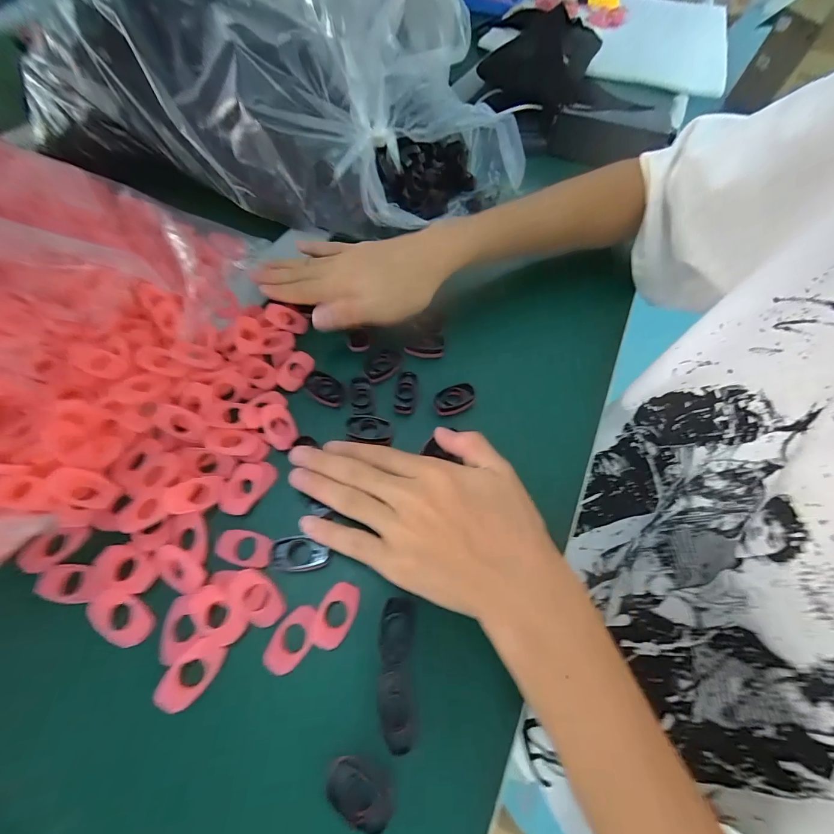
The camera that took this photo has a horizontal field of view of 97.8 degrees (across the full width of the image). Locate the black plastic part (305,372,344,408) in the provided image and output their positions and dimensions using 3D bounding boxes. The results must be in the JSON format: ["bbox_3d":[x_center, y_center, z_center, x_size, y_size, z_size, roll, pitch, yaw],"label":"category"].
[{"bbox_3d":[-0.068,-0.021,0.268,0.030,0.007,0.017,34,65,14],"label":"black plastic part"}]

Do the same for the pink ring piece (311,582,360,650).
[{"bbox_3d":[-0.044,0.108,0.199,0.020,0.004,0.033,26,64,11],"label":"pink ring piece"}]

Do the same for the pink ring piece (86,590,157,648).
[{"bbox_3d":[-0.156,0.105,0.191,0.036,0.004,0.021,30,64,13],"label":"pink ring piece"}]

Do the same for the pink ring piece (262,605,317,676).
[{"bbox_3d":[-0.065,0.117,0.192,0.019,0.004,0.033,28,64,12],"label":"pink ring piece"}]

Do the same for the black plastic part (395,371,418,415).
[{"bbox_3d":[-0.008,-0.019,0.274,0.016,0.004,0.034,5,61,0],"label":"black plastic part"}]

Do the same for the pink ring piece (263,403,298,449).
[{"bbox_3d":[-0.094,0.006,0.248,0.021,0.007,0.032,-27,66,-16],"label":"pink ring piece"}]

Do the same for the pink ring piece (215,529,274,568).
[{"bbox_3d":[-0.102,0.077,0.215,0.033,0.004,0.020,10,62,2],"label":"pink ring piece"}]

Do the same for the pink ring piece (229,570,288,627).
[{"bbox_3d":[-0.088,0.099,0.200,0.033,0.004,0.018,37,66,16],"label":"pink ring piece"}]

